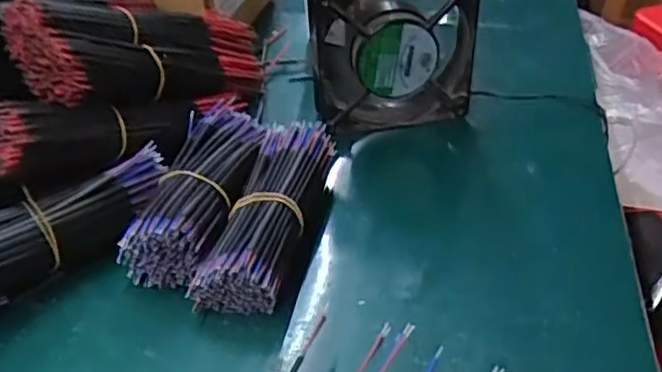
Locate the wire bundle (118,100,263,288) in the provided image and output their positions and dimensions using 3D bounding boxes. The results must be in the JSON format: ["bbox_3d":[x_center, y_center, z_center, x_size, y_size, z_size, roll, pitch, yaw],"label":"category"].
[{"bbox_3d":[-0.086,0.001,0.455,0.057,0.048,0.154,6,37,10],"label":"wire bundle"}]

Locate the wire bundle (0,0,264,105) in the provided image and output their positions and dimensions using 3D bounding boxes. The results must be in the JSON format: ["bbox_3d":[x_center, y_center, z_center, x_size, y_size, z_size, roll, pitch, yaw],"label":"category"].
[{"bbox_3d":[-0.138,-0.101,0.511,0.058,0.088,0.204,-29,-9,38],"label":"wire bundle"}]

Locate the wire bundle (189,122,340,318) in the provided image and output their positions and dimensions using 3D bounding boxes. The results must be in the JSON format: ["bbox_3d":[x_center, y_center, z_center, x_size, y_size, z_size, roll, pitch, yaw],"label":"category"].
[{"bbox_3d":[-0.037,0.018,0.431,0.058,0.045,0.149,5,37,10],"label":"wire bundle"}]

